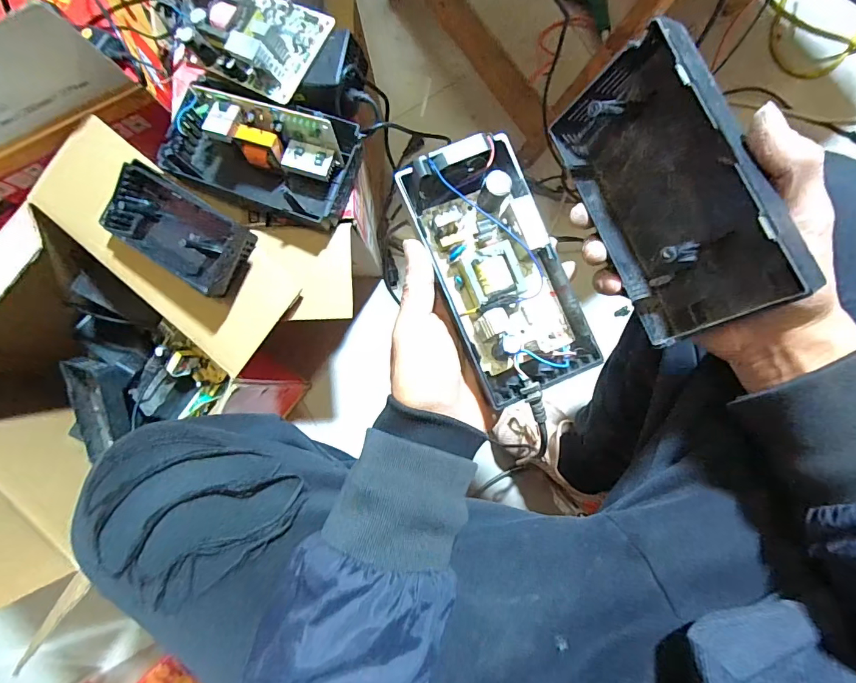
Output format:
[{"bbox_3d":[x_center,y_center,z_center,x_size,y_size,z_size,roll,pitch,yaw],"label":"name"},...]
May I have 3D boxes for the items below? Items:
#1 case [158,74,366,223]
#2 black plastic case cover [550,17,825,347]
[{"bbox_3d":[-0.198,-0.225,0.513,0.226,0.075,0.127,21,87,5],"label":"case"},{"bbox_3d":[0.138,-0.089,0.256,0.044,0.100,0.174,-19,83,-20],"label":"black plastic case cover"}]

